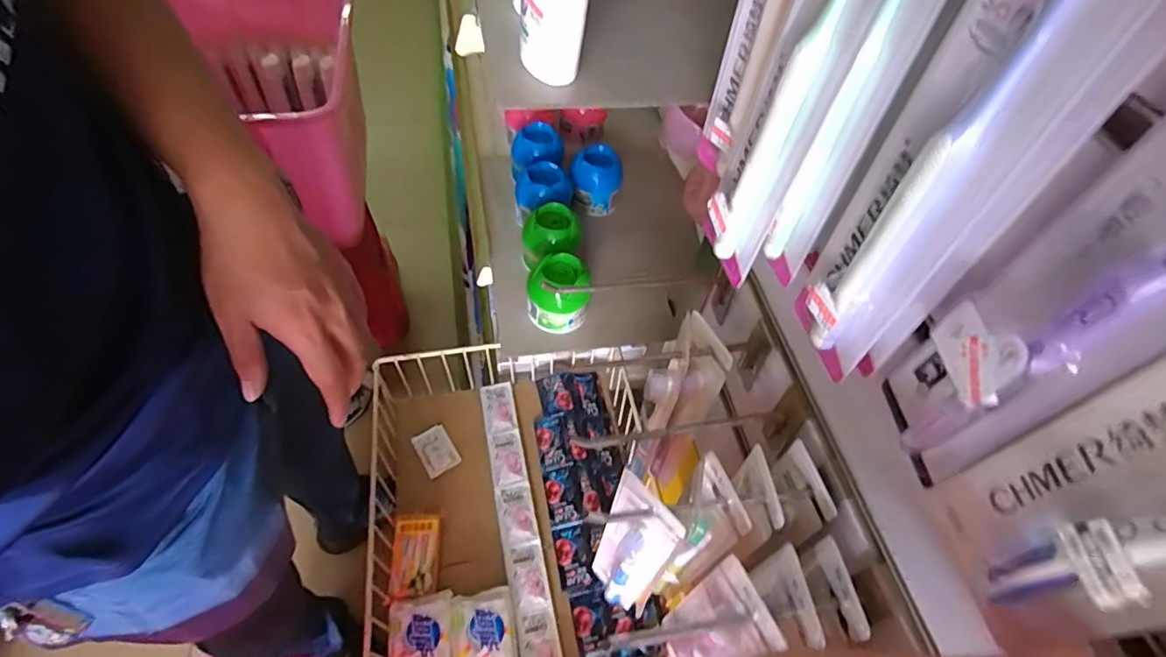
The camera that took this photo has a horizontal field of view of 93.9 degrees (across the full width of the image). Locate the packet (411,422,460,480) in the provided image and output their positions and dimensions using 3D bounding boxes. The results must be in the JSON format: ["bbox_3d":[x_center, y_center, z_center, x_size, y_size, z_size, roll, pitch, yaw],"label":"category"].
[{"bbox_3d":[-0.205,0.170,0.760,0.048,0.005,0.068,-27,60,-23],"label":"packet"}]

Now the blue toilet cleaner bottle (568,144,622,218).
[{"bbox_3d":[0.016,-0.182,0.673,0.061,0.066,0.050,7,53,0],"label":"blue toilet cleaner bottle"}]

